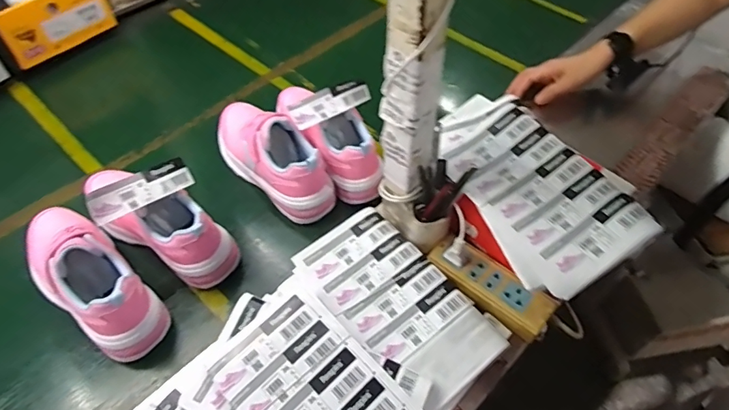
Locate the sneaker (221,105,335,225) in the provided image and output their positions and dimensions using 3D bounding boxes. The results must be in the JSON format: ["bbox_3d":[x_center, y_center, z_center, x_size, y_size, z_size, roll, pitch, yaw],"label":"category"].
[{"bbox_3d":[-0.149,-0.082,0.709,0.248,0.104,0.082,36,62,24],"label":"sneaker"}]

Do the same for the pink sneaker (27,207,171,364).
[{"bbox_3d":[-0.352,0.080,0.581,0.243,0.096,0.089,32,60,22],"label":"pink sneaker"}]

